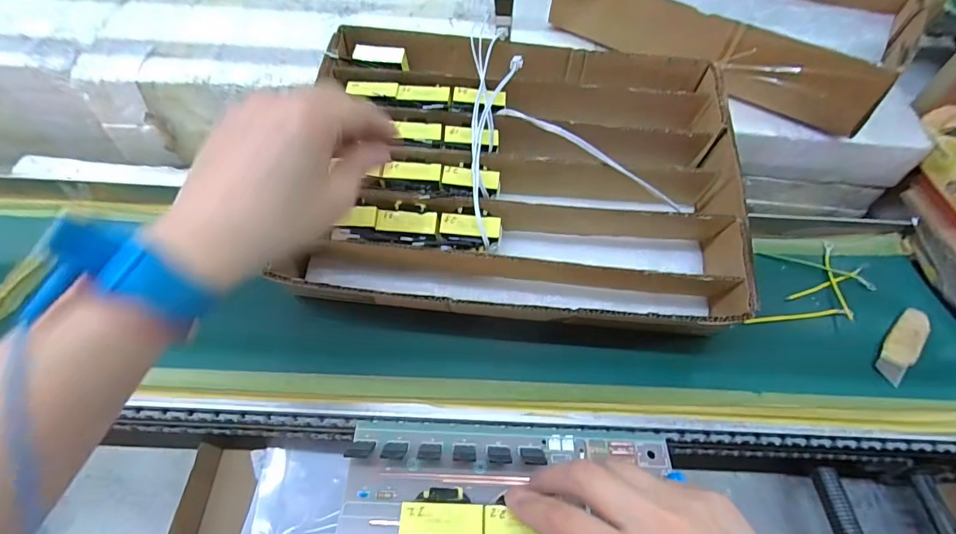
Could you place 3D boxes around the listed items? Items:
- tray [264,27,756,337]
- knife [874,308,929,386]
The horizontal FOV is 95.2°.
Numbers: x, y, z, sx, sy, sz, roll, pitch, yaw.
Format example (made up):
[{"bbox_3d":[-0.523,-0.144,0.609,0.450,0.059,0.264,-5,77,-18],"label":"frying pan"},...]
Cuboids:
[{"bbox_3d":[0.038,-0.083,0.364,0.338,0.067,0.255,6,73,-1],"label":"tray"},{"bbox_3d":[0.351,0.062,0.358,0.097,0.004,0.022,-36,62,-26],"label":"knife"}]

